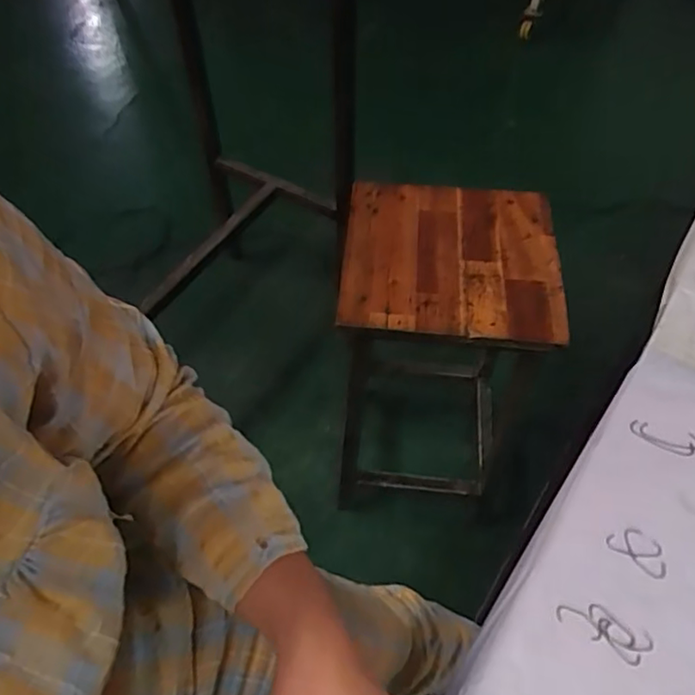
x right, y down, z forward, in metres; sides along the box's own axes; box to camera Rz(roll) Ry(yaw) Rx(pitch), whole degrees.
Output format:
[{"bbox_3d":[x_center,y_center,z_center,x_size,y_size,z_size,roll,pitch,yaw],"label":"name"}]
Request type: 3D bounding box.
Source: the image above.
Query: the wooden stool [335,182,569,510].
[{"bbox_3d":[0.144,0.015,1.073,0.302,0.513,0.301,3,54,3],"label":"wooden stool"}]

